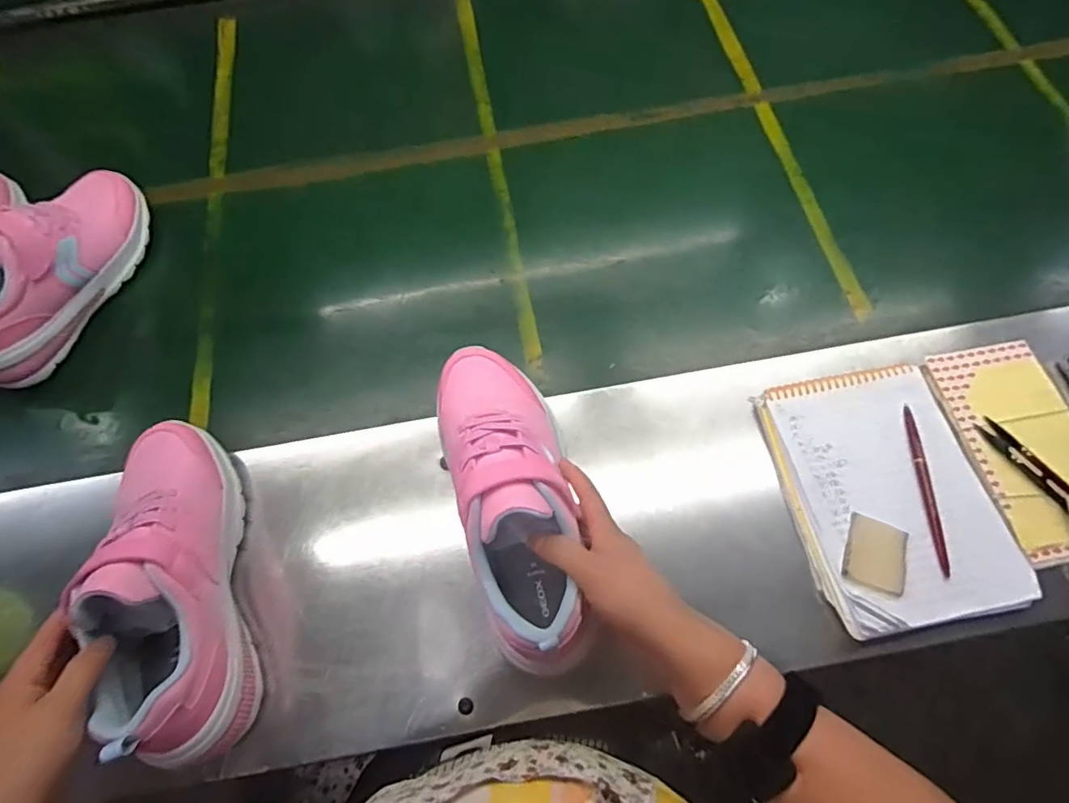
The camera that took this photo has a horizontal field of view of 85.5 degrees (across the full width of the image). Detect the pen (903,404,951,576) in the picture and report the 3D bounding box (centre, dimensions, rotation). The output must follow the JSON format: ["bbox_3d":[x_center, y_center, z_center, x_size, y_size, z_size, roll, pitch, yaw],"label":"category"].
[{"bbox_3d":[0.330,0.071,0.488,0.010,0.006,0.146,1,66,3],"label":"pen"}]

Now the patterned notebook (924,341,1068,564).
[{"bbox_3d":[0.436,0.036,0.505,0.112,0.012,0.192,-8,66,-1],"label":"patterned notebook"}]

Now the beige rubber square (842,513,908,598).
[{"bbox_3d":[0.276,0.124,0.468,0.046,0.007,0.055,18,68,10],"label":"beige rubber square"}]

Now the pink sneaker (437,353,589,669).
[{"bbox_3d":[-0.025,0.060,0.437,0.093,0.086,0.258,-12,63,-3],"label":"pink sneaker"}]

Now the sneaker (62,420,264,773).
[{"bbox_3d":[-0.281,0.130,0.440,0.077,0.112,0.254,-18,60,-5],"label":"sneaker"}]

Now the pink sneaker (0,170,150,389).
[{"bbox_3d":[-0.526,-0.149,0.618,0.082,0.124,0.255,27,70,13],"label":"pink sneaker"}]

